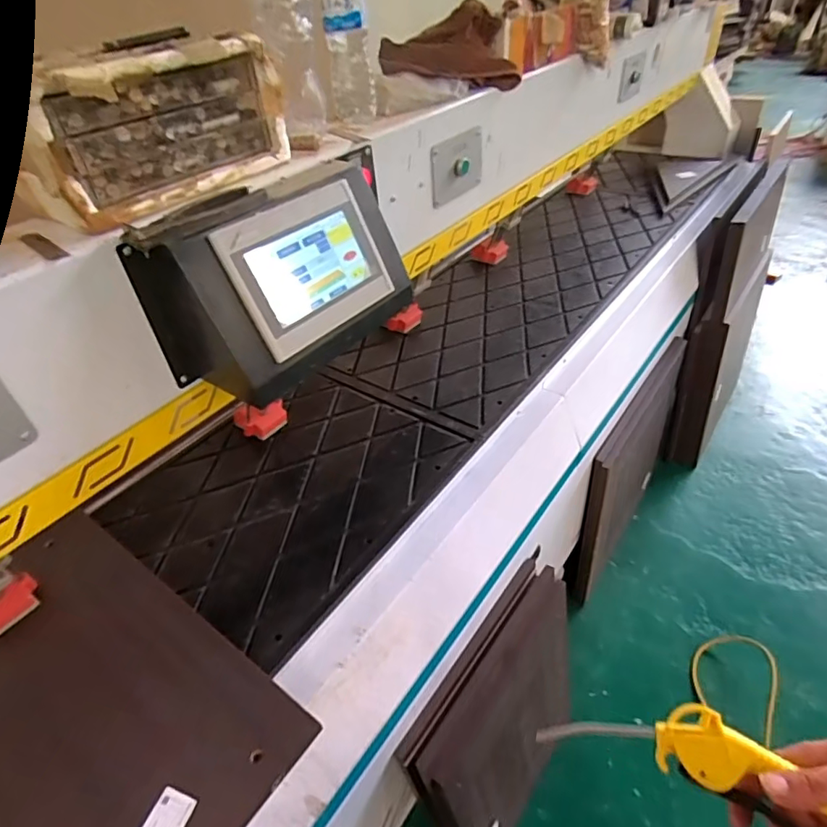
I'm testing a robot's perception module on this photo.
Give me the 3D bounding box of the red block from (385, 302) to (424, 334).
[{"bbox_3d":[-0.017,-0.214,1.212,0.091,0.048,0.030,-32,47,-28],"label":"red block"}]

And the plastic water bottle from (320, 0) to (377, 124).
[{"bbox_3d":[-0.092,-0.527,0.743,0.061,0.214,0.059,-7,40,-3],"label":"plastic water bottle"}]

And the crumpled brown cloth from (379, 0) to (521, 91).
[{"bbox_3d":[0.062,-0.604,0.891,0.234,0.109,0.088,-22,43,-20],"label":"crumpled brown cloth"}]

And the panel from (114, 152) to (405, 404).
[{"bbox_3d":[-0.133,-0.177,0.648,0.133,0.176,0.347,23,47,29],"label":"panel"}]

